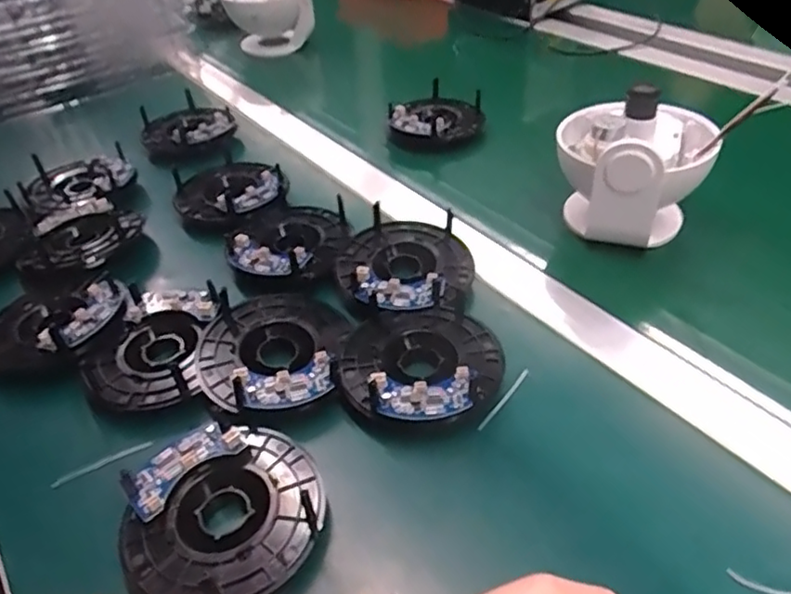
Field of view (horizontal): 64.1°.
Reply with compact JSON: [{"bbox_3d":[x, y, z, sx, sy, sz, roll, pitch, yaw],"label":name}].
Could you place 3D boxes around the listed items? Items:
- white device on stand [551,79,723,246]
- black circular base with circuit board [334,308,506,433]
[{"bbox_3d":[0.183,-0.099,0.499,0.109,0.122,0.101,13,45,19],"label":"white device on stand"},{"bbox_3d":[0.015,0.037,0.395,0.101,0.020,0.093,-3,41,3],"label":"black circular base with circuit board"}]

